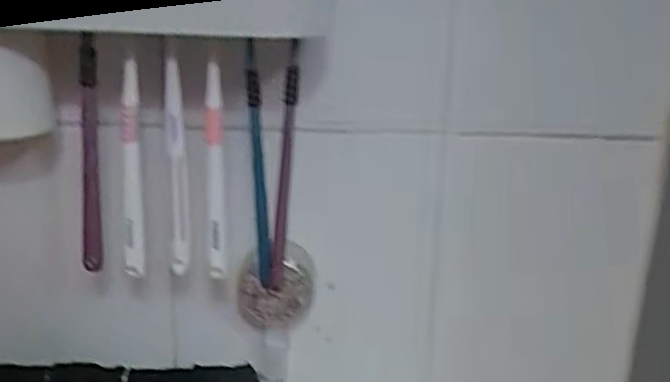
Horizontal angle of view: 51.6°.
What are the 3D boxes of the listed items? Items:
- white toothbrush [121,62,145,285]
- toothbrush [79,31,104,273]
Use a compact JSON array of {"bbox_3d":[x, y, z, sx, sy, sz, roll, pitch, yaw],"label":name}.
[{"bbox_3d":[-0.130,-0.011,0.441,0.016,0.136,0.012,-5,20,-13],"label":"white toothbrush"},{"bbox_3d":[-0.157,-0.021,0.443,0.018,0.150,0.015,-7,20,-18],"label":"toothbrush"}]

